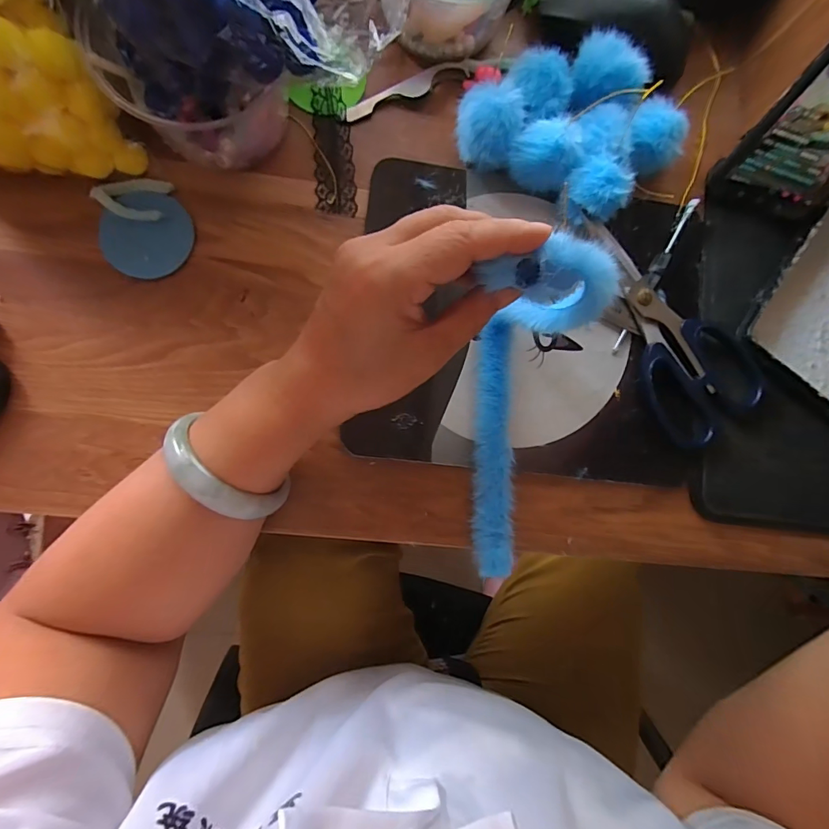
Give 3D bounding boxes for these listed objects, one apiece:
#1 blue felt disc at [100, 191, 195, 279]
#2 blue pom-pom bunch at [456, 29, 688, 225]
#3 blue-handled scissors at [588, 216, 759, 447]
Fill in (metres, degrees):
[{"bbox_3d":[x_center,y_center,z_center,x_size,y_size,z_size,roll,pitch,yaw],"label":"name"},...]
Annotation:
[{"bbox_3d":[-0.173,-0.117,0.281,0.053,0.005,0.055,0,89,-9],"label":"blue felt disc"},{"bbox_3d":[0.108,-0.195,0.299,0.125,0.035,0.120,0,86,-6],"label":"blue pom-pom bunch"},{"bbox_3d":[0.175,-0.064,0.305,0.076,0.015,0.170,-31,89,-7],"label":"blue-handled scissors"}]

